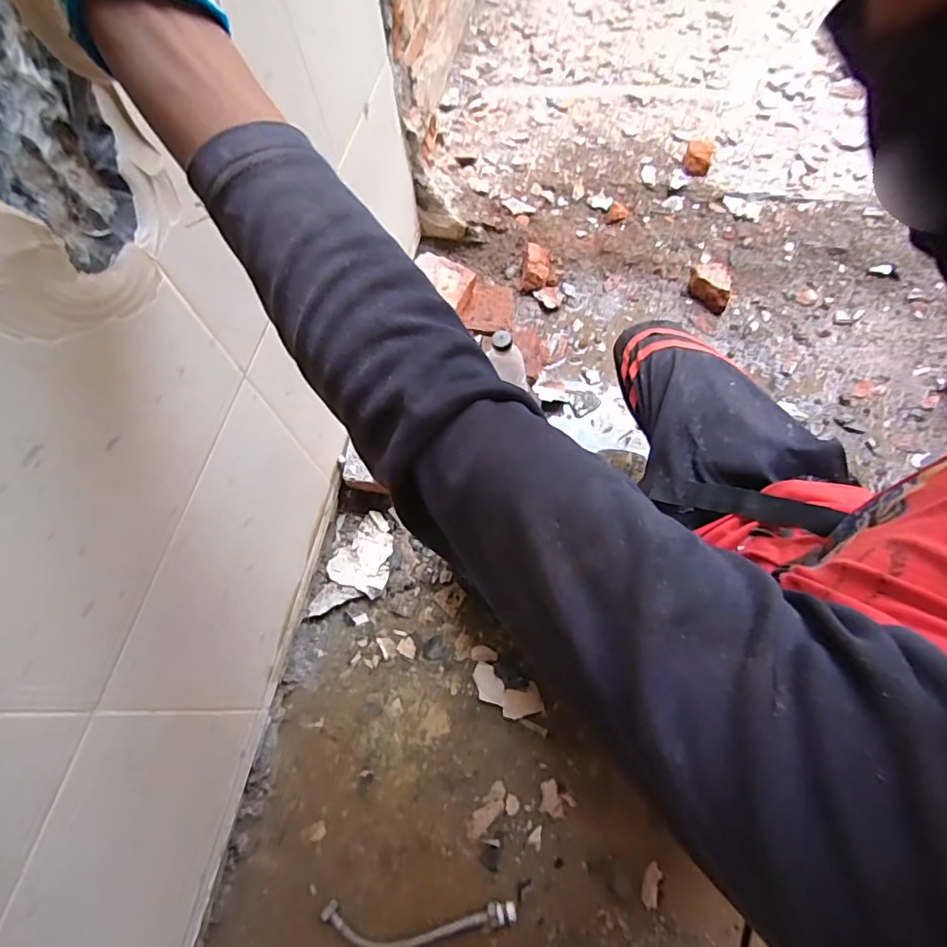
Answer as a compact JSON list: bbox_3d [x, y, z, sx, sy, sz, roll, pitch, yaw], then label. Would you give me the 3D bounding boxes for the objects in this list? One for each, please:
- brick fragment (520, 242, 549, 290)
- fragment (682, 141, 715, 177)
[{"bbox_3d":[0.125,-0.420,1.037,0.059,0.050,0.087,6,66,6],"label":"brick fragment"},{"bbox_3d":[0.479,-0.671,1.096,0.058,0.038,0.089,18,68,12],"label":"fragment"}]

